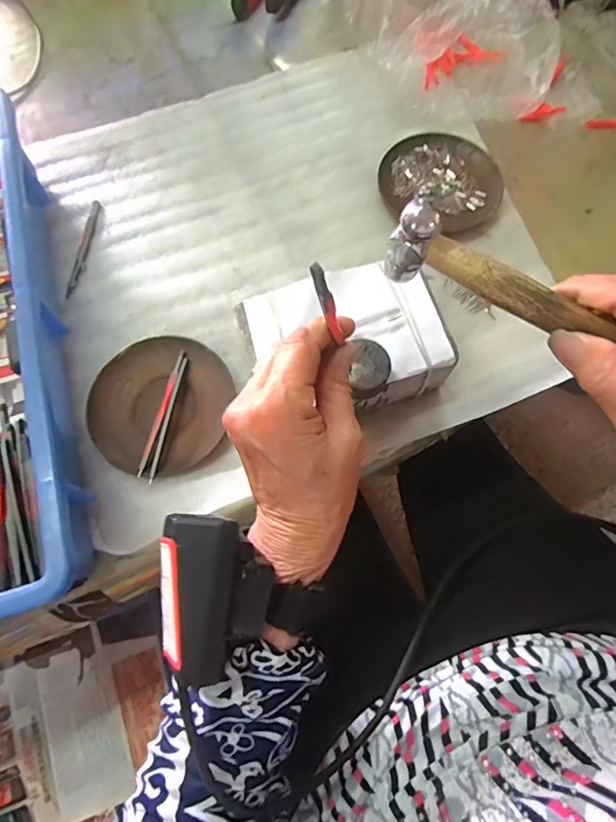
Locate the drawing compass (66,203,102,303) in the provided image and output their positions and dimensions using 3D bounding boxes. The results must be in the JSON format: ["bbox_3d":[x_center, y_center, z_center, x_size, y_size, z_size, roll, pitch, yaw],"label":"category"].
[{"bbox_3d":[-0.208,-0.152,0.428,0.011,0.004,0.108,2,71,2],"label":"drawing compass"}]

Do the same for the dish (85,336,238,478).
[{"bbox_3d":[-0.118,-0.007,0.371,0.106,0.015,0.113,0,71,1],"label":"dish"}]

